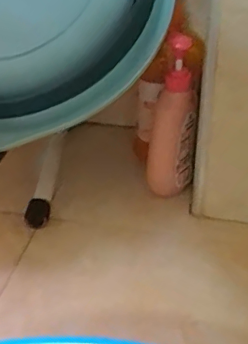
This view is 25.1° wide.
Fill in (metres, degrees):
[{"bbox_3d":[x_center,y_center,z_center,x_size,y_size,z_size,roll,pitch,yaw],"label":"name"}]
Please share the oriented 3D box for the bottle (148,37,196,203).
[{"bbox_3d":[0.066,-0.073,0.784,0.063,0.225,0.072,1,33,1],"label":"bottle"}]

